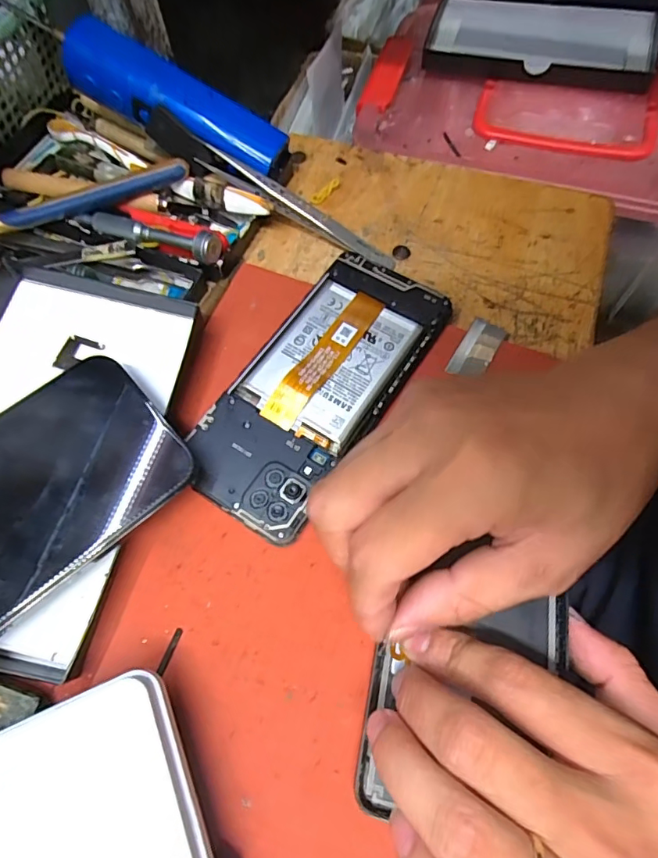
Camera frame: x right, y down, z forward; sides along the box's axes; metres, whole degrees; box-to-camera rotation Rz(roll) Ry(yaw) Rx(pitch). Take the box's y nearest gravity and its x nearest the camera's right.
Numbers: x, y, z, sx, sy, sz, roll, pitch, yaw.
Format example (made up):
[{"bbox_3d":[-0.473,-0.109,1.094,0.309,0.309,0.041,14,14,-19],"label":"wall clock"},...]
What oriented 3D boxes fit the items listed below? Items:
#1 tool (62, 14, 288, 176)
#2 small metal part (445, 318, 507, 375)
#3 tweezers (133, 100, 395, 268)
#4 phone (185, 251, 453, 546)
[{"bbox_3d":[-0.089,-0.191,0.293,0.130,0.028,0.032,24,65,-7],"label":"tool"},{"bbox_3d":[0.080,-0.043,0.268,0.019,0.004,0.043,28,62,13],"label":"small metal part"},{"bbox_3d":[-0.039,-0.140,0.296,0.169,0.025,0.017,30,66,-1],"label":"tweezers"},{"bbox_3d":[-0.005,-0.025,0.254,0.070,0.010,0.157,32,67,13],"label":"phone"}]

